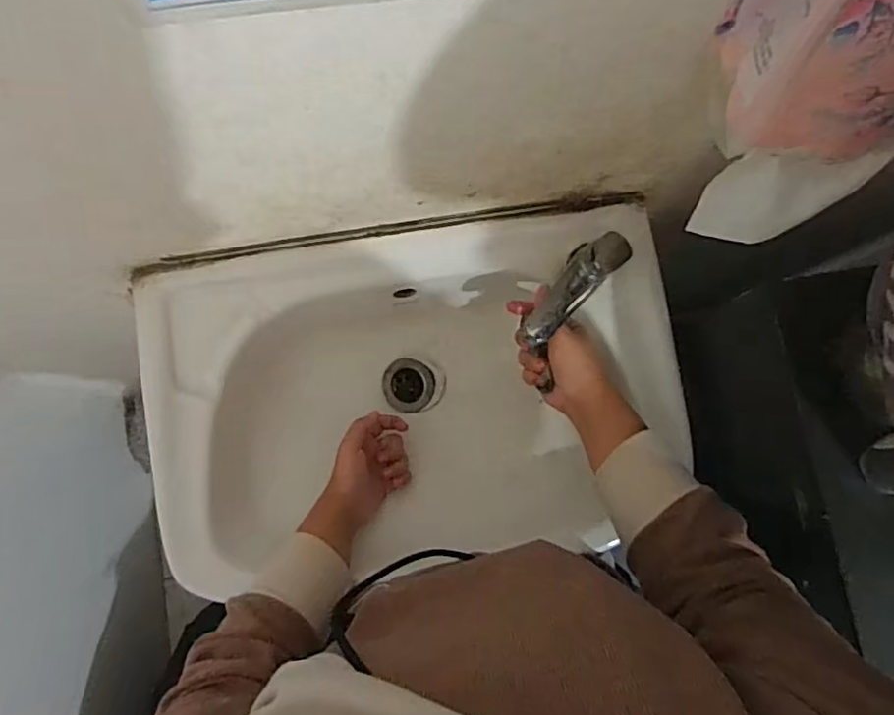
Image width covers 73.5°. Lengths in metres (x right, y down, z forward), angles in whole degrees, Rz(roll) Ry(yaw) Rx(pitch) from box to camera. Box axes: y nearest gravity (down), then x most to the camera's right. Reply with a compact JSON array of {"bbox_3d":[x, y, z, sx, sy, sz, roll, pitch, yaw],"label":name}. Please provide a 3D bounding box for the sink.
[{"bbox_3d":[-0.029,0.049,0.643,0.507,0.171,0.319,-8,82,-4],"label":"sink"}]

